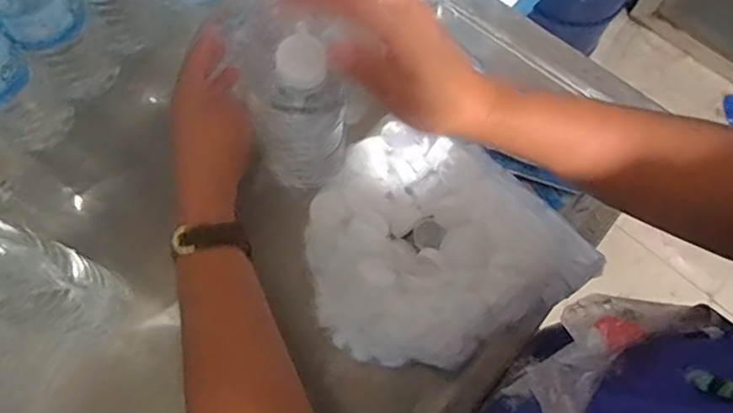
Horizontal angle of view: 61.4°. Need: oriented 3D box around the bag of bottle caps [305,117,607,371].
[{"bbox_3d":[0.051,0.045,0.510,0.222,0.058,0.191,37,75,11],"label":"bag of bottle caps"}]

